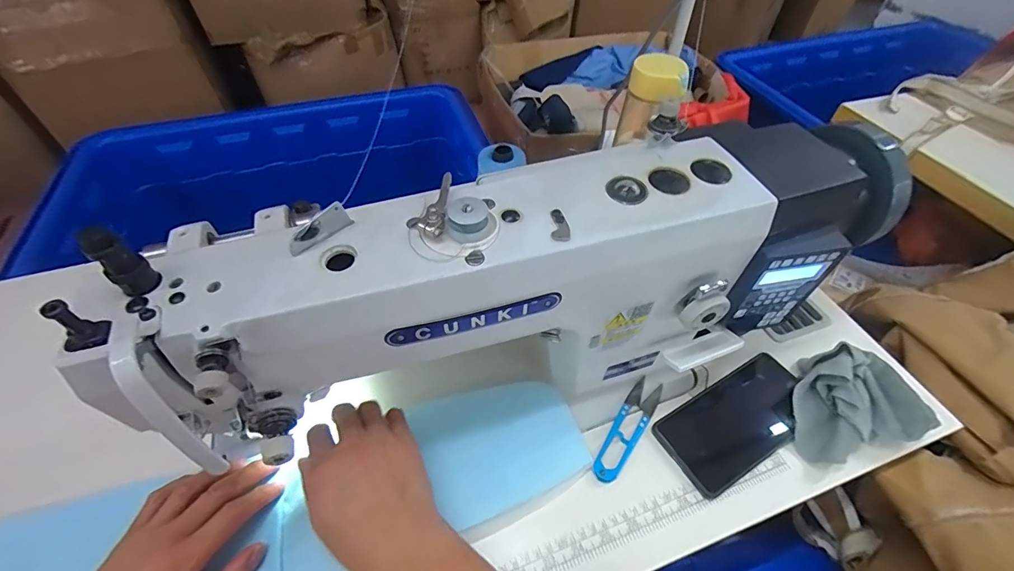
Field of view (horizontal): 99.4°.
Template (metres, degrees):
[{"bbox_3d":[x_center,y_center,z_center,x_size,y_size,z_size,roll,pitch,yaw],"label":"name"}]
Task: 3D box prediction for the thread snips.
[{"bbox_3d":[0.117,0.137,0.416,0.027,0.010,0.118,30,56,23],"label":"thread snips"}]

